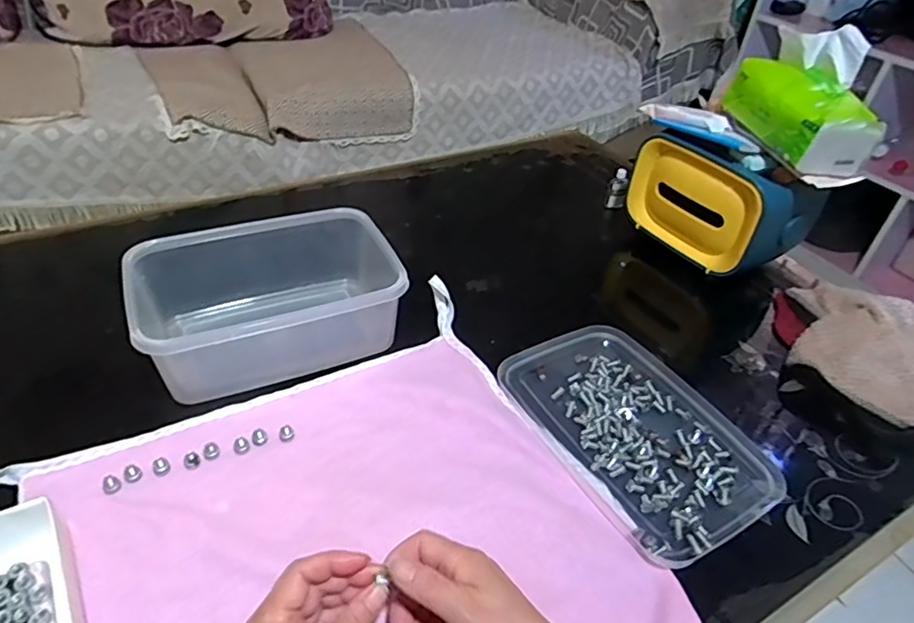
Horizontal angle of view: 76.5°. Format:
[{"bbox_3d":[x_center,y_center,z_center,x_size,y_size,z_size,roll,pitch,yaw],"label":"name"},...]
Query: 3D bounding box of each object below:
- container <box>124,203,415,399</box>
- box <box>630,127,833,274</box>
[{"bbox_3d":[-0.187,-0.022,0.580,0.238,0.088,0.167,-14,43,-21],"label":"container"},{"bbox_3d":[0.318,-0.137,0.718,0.085,0.130,0.204,-22,47,-28],"label":"box"}]

